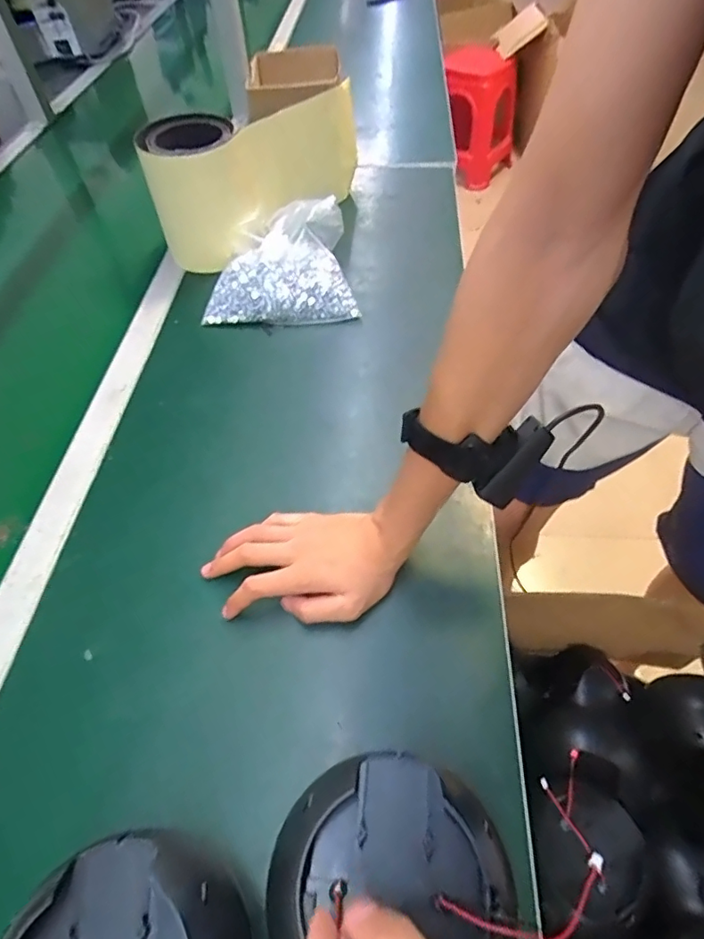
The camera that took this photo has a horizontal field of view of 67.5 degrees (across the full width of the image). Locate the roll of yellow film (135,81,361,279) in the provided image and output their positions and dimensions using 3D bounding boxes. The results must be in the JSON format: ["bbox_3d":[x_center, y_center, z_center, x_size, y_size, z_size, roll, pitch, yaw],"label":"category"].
[{"bbox_3d":[-0.134,-0.436,0.768,0.111,0.163,0.319,30,60,24],"label":"roll of yellow film"}]

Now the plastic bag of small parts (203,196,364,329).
[{"bbox_3d":[-0.097,-0.279,0.705,0.193,0.081,0.175,-4,53,0],"label":"plastic bag of small parts"}]

